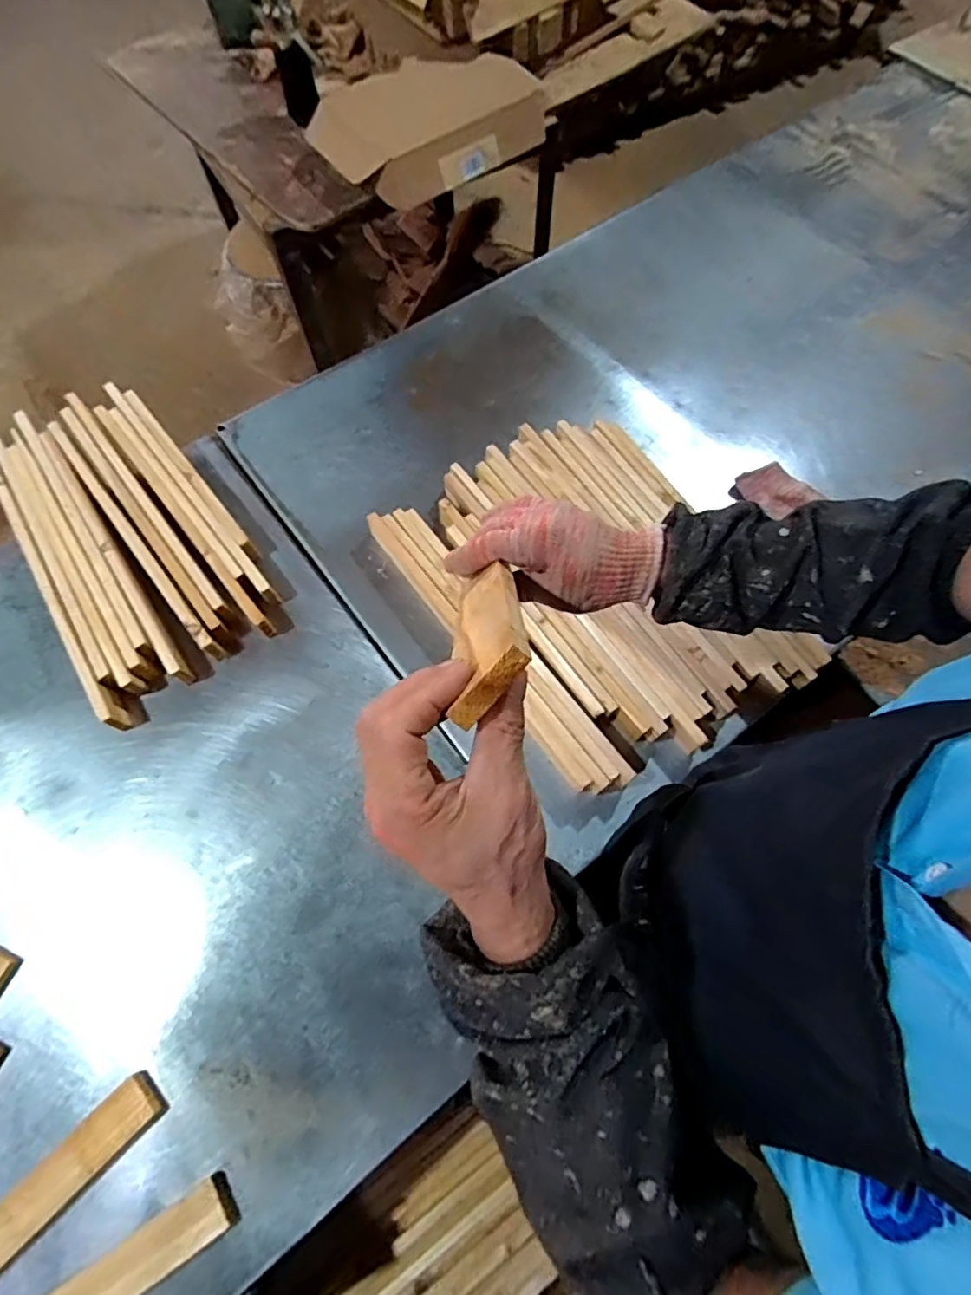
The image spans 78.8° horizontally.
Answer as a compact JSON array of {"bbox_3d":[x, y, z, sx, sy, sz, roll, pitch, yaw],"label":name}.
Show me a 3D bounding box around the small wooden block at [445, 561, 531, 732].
[{"bbox_3d":[0.000,-0.019,0.370,0.013,0.207,0.050,37,105,-13],"label":"small wooden block"}]

